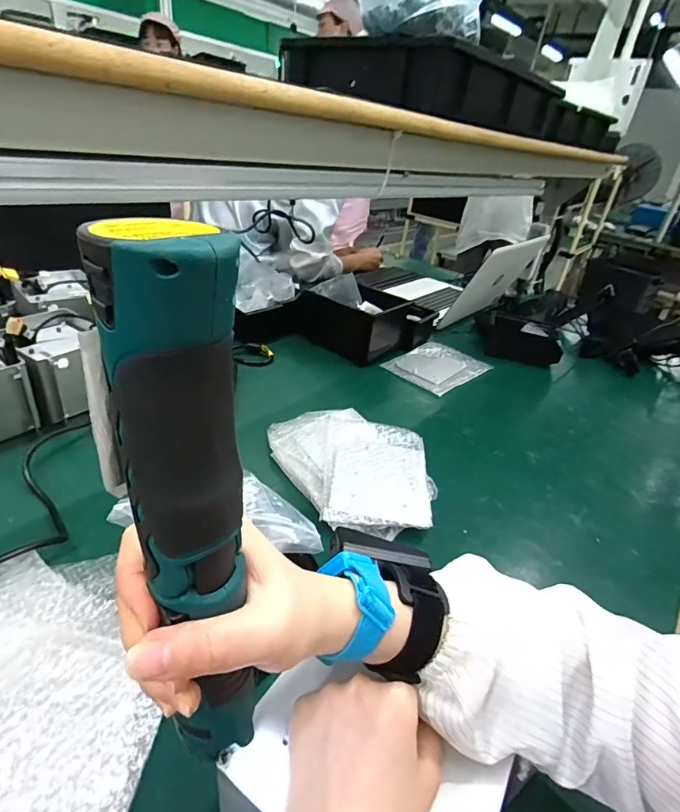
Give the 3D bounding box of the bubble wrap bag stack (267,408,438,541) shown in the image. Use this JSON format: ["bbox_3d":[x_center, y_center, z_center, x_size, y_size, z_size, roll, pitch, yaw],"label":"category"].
[{"bbox_3d":[0.016,0.087,0.645,0.227,0.037,0.275,2,32,-10],"label":"bubble wrap bag stack"}]

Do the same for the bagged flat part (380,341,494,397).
[{"bbox_3d":[0.212,-0.088,0.979,0.169,0.014,0.215,30,38,32],"label":"bagged flat part"}]

